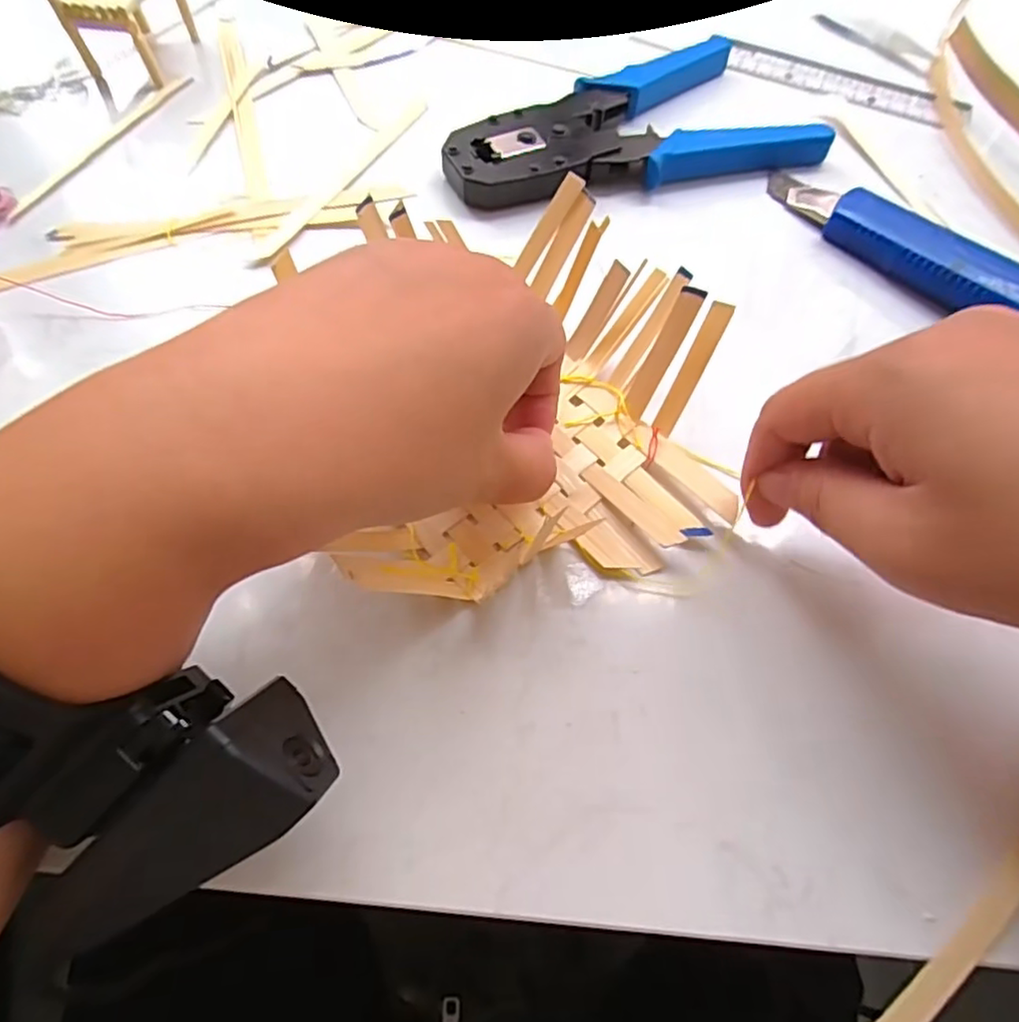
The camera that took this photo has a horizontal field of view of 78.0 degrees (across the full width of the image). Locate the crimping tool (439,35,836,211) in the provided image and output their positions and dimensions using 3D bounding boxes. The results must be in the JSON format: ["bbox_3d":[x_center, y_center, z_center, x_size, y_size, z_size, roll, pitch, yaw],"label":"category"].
[{"bbox_3d":[0.057,-0.203,0.328,0.192,0.017,0.095,-15,65,-10],"label":"crimping tool"}]

